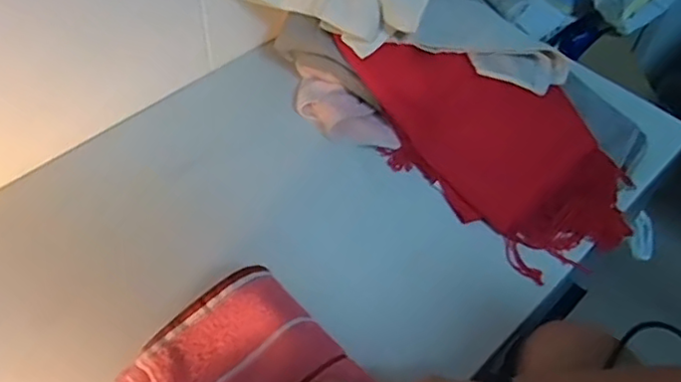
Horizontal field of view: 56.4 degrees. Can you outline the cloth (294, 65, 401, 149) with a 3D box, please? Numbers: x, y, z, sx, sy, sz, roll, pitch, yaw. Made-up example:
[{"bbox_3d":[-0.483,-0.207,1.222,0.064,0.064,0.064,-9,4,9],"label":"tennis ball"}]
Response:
[{"bbox_3d":[-0.001,-0.097,0.769,0.159,0.035,0.056,31,55,20],"label":"cloth"}]

